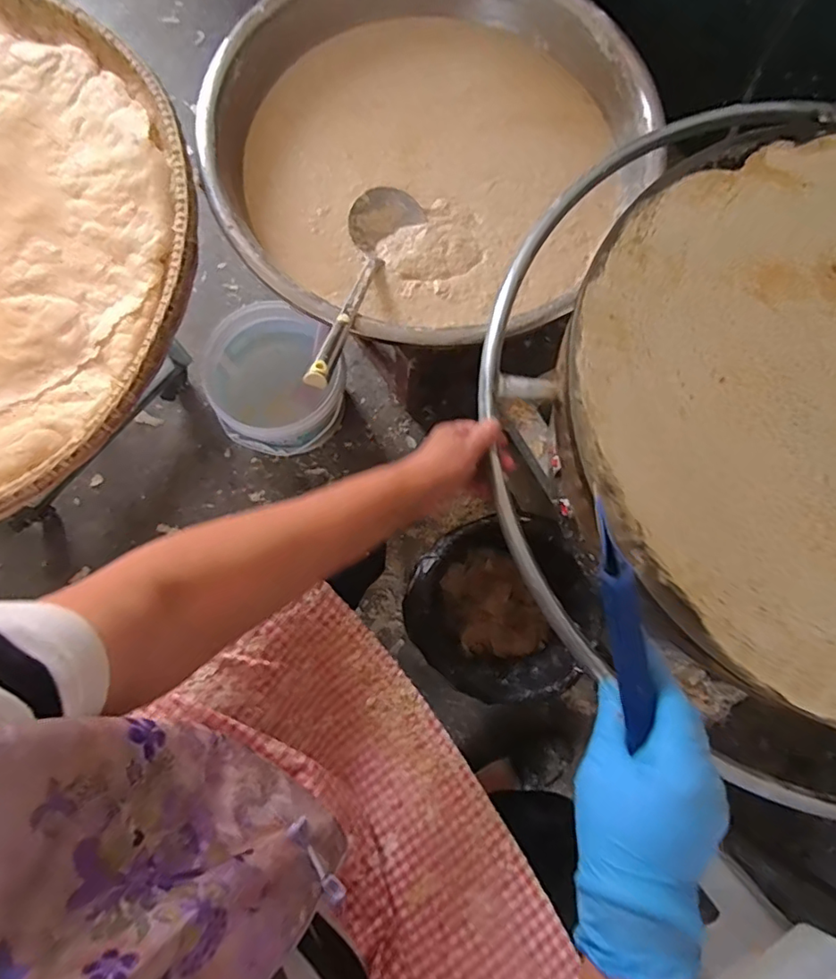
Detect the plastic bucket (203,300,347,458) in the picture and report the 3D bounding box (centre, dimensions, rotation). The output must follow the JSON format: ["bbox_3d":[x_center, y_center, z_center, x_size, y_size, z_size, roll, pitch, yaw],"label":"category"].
[{"bbox_3d":[-0.256,-0.179,1.008,0.217,0.170,0.235,0,78,-1],"label":"plastic bucket"}]

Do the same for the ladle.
[{"bbox_3d":[-0.071,-0.258,0.700,0.097,0.068,0.376,12,53,1],"label":"ladle"}]

